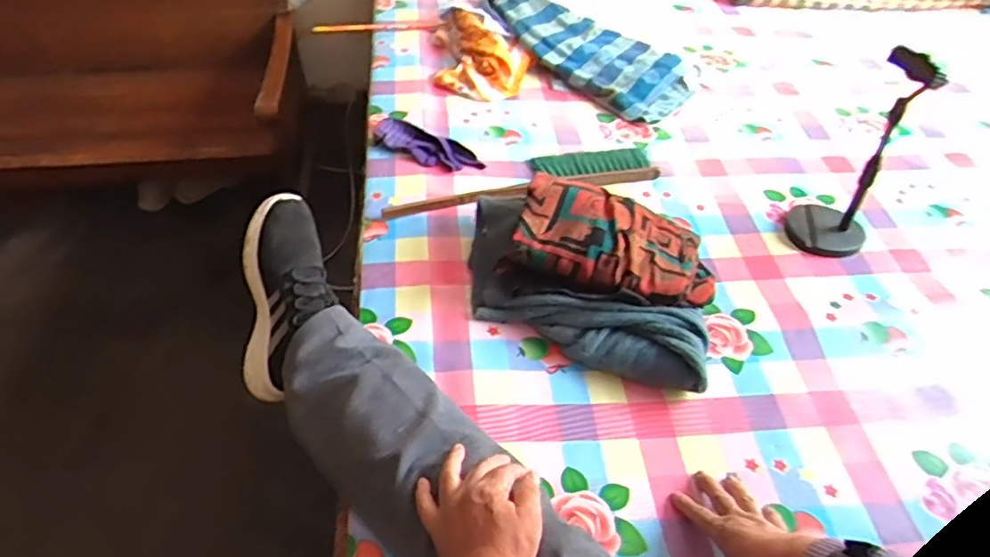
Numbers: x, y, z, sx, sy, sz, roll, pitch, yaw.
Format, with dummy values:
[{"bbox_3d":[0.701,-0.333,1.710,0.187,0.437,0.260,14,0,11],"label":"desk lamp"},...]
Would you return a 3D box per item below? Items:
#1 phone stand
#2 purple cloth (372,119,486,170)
[{"bbox_3d":[0.543,-0.176,0.935,0.120,0.311,0.118,30,53,22],"label":"phone stand"},{"bbox_3d":[-0.120,-0.228,1.121,0.197,0.034,0.077,26,52,19],"label":"purple cloth"}]

